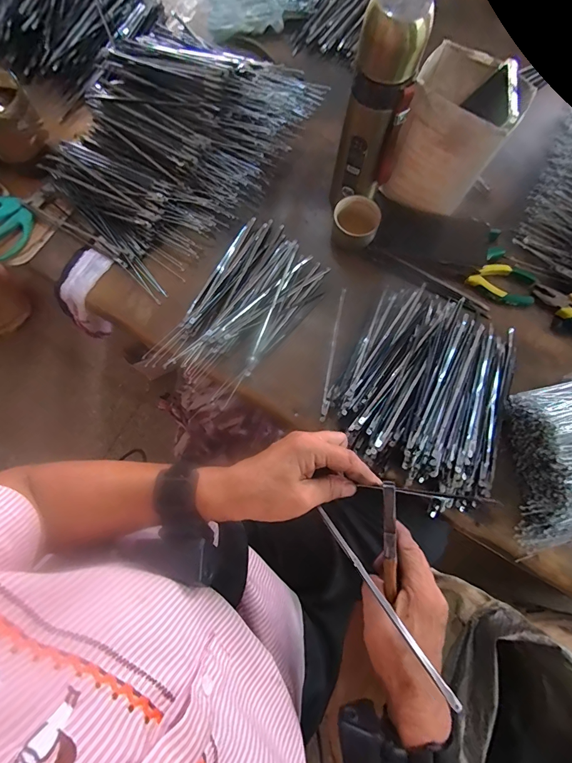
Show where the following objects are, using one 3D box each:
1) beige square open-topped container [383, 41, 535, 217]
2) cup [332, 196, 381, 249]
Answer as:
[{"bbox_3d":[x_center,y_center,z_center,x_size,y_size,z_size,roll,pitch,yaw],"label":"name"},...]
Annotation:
[{"bbox_3d":[0.205,-0.308,0.455,0.121,0.130,0.099,28,78,5],"label":"beige square open-topped container"},{"bbox_3d":[0.097,-0.222,0.505,0.063,0.050,0.053,12,77,2],"label":"cup"}]

